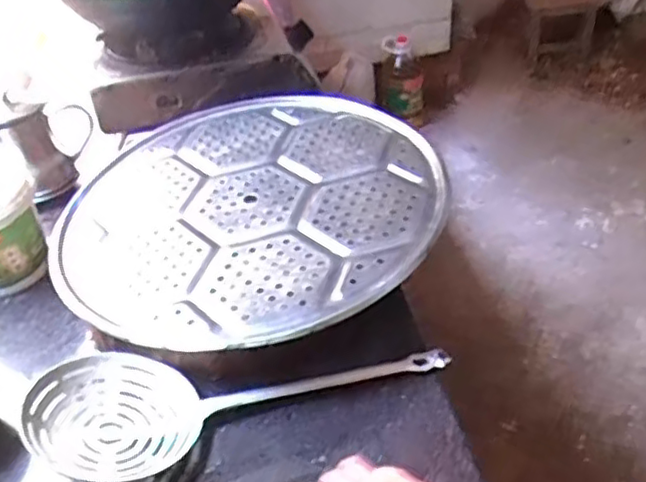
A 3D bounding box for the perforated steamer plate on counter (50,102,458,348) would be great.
[{"bbox_3d":[-0.076,-0.045,0.725,0.398,0.038,0.387,-4,39,3],"label":"perforated steamer plate on counter"}]

